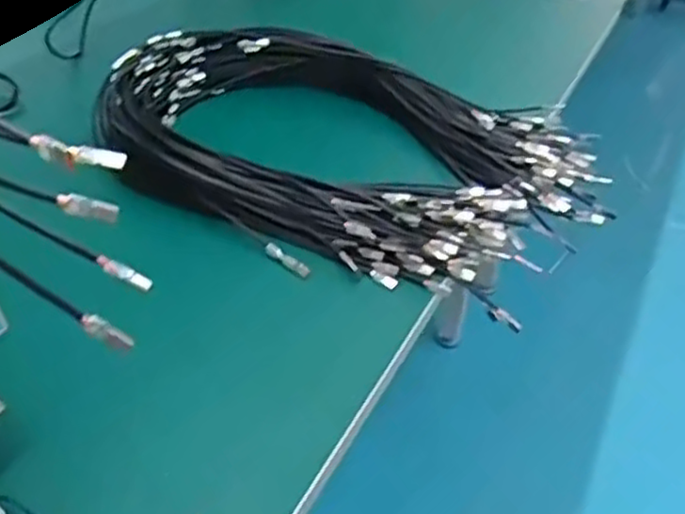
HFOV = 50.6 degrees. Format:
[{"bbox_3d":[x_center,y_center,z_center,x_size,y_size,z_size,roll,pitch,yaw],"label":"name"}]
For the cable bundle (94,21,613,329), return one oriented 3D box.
[{"bbox_3d":[0.004,-0.117,0.731,0.502,0.063,0.350,15,40,13],"label":"cable bundle"}]

